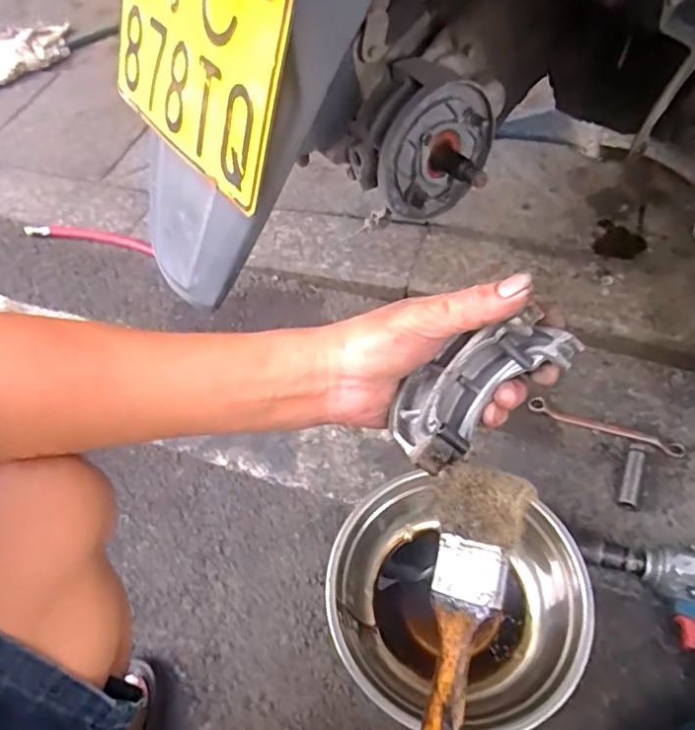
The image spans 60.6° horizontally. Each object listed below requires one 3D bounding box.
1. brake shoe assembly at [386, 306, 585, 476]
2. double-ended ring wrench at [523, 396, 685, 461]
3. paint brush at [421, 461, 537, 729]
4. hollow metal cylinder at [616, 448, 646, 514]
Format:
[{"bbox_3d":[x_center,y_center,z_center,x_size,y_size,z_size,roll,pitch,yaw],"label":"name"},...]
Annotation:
[{"bbox_3d":[0.071,0.011,0.340,0.106,0.048,0.054,-41,62,-3],"label":"brake shoe assembly"},{"bbox_3d":[0.322,0.076,0.741,0.188,0.011,0.021,17,60,14],"label":"double-ended ring wrench"},{"bbox_3d":[0.037,0.185,0.273,0.043,0.014,0.281,12,75,11],"label":"paint brush"},{"bbox_3d":[0.337,0.135,0.703,0.022,0.021,0.078,19,60,16],"label":"hollow metal cylinder"}]

